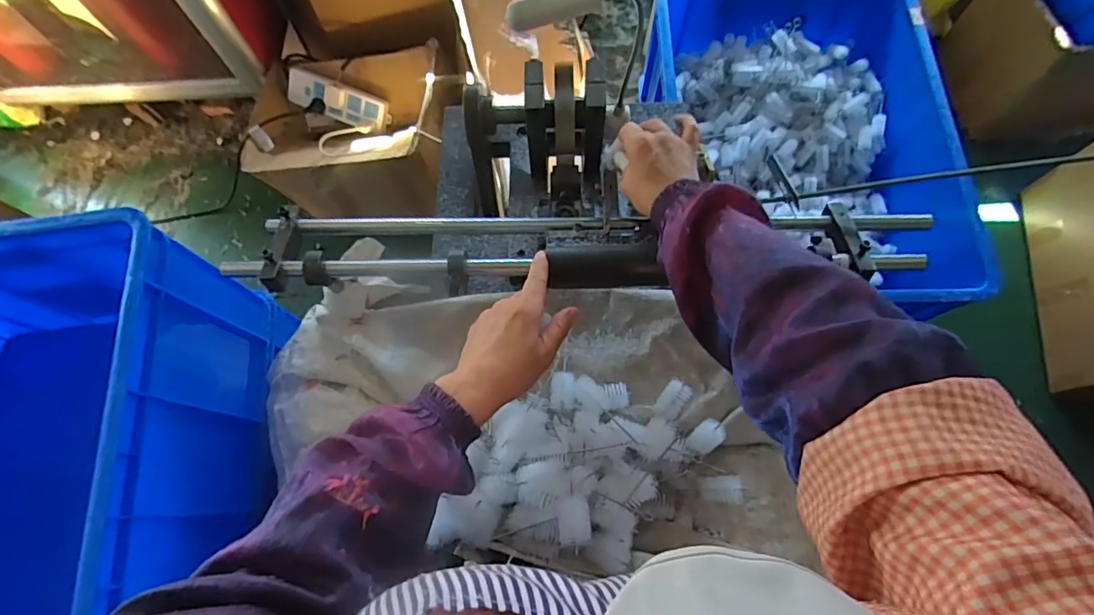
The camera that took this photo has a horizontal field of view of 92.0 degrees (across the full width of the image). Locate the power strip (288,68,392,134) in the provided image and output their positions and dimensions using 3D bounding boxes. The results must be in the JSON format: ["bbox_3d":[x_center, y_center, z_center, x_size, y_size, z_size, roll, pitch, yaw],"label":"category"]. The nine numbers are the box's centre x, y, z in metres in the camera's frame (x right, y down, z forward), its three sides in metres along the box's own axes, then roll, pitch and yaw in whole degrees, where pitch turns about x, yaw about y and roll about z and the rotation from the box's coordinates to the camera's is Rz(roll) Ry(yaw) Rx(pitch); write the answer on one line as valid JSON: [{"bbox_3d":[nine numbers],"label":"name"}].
[{"bbox_3d":[-0.470,-0.462,1.183,0.228,0.030,0.081,21,109,-5],"label":"power strip"}]

